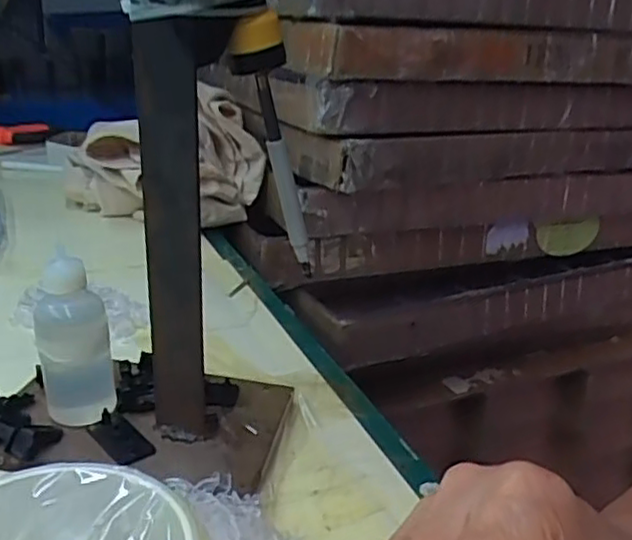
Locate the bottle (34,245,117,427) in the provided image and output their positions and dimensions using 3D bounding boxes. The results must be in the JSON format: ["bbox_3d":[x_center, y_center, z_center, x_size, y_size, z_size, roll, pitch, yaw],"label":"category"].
[{"bbox_3d":[-0.125,0.037,0.349,0.034,0.090,0.027,0,21,-12],"label":"bottle"}]

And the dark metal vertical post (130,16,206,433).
[{"bbox_3d":[-0.066,-0.007,0.313,0.030,0.202,0.010,9,22,13],"label":"dark metal vertical post"}]

